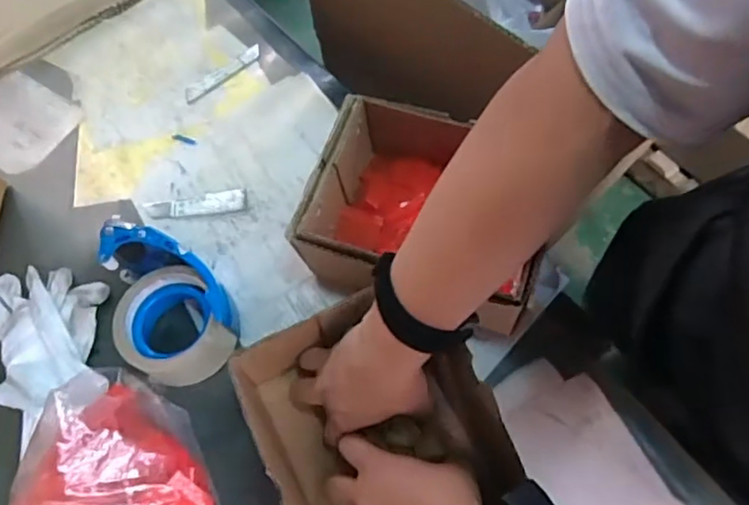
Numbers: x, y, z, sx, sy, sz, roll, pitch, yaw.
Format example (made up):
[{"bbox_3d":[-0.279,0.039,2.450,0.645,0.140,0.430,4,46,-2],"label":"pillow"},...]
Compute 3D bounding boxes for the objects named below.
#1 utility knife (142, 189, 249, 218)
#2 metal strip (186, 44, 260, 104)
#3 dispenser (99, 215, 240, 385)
[{"bbox_3d":[-0.186,-0.049,0.615,0.108,0.006,0.024,-5,64,2],"label":"utility knife"},{"bbox_3d":[-0.174,-0.206,0.692,0.103,0.005,0.020,-38,68,-13],"label":"metal strip"},{"bbox_3d":[-0.191,0.043,0.544,0.098,0.058,0.160,-34,67,-11],"label":"dispenser"}]

